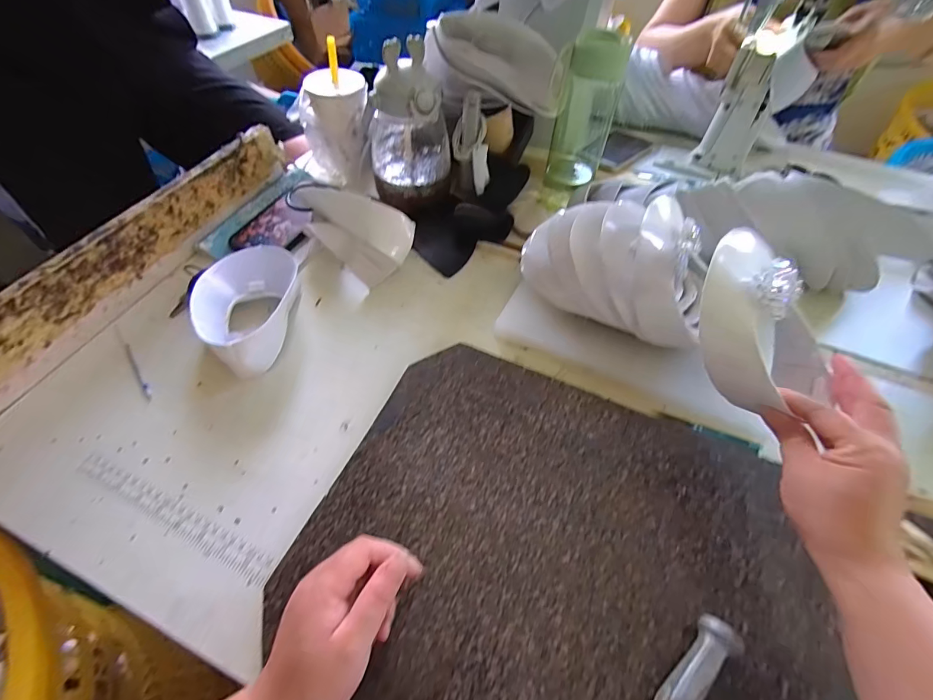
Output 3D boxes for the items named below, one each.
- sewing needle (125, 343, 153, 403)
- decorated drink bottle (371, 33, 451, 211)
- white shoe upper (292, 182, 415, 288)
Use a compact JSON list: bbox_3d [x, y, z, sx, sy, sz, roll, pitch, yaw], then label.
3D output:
[{"bbox_3d":[-0.366,0.025,0.469,0.008,0.004,0.090,-35,62,-21],"label":"sewing needle"},{"bbox_3d":[-0.081,-0.302,0.584,0.106,0.203,0.116,-10,56,-7],"label":"decorated drink bottle"},{"bbox_3d":[-0.151,-0.162,0.558,0.150,0.081,0.093,28,60,18],"label":"white shoe upper"}]

